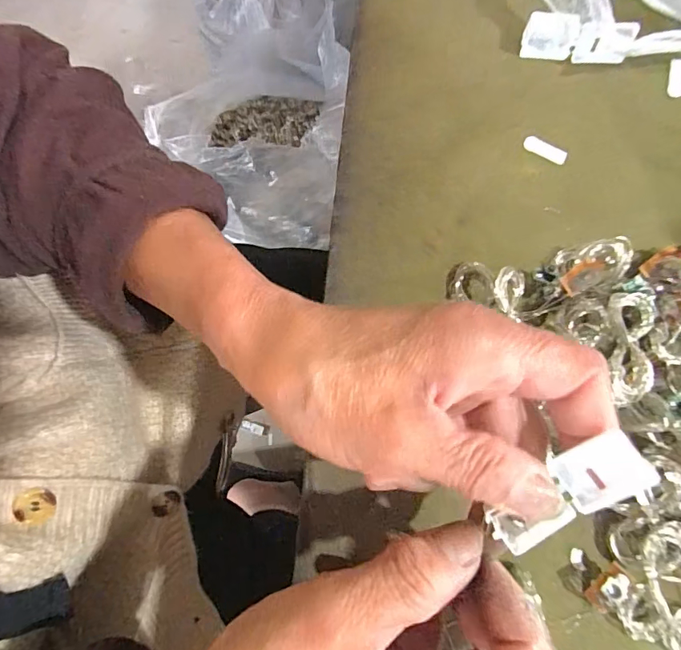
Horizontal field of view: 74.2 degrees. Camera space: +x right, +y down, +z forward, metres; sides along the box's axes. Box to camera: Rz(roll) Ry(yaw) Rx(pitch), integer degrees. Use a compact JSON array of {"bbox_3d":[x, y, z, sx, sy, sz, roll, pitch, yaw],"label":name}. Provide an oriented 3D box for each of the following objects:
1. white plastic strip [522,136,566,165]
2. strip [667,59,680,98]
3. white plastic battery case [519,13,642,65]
[{"bbox_3d":[0.108,-0.093,0.237,0.023,0.004,0.007,27,80,4],"label":"white plastic strip"},{"bbox_3d":[0.183,-0.134,0.244,0.008,0.004,0.021,5,85,9],"label":"strip"},{"bbox_3d":[0.126,-0.153,0.241,0.053,0.023,0.008,15,58,4],"label":"white plastic battery case"}]

